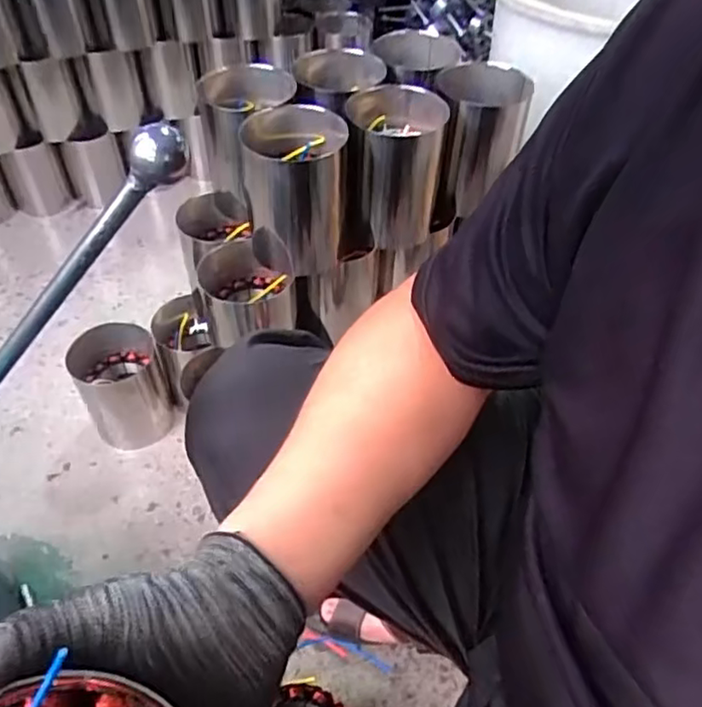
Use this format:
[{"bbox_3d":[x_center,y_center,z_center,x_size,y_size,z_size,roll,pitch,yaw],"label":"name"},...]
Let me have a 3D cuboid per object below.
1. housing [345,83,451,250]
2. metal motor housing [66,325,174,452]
[{"bbox_3d":[0.052,-0.235,0.815,0.117,0.157,0.126,5,48,3],"label":"housing"},{"bbox_3d":[-0.342,0.053,0.970,0.120,0.151,0.110,-25,53,-22],"label":"metal motor housing"}]

